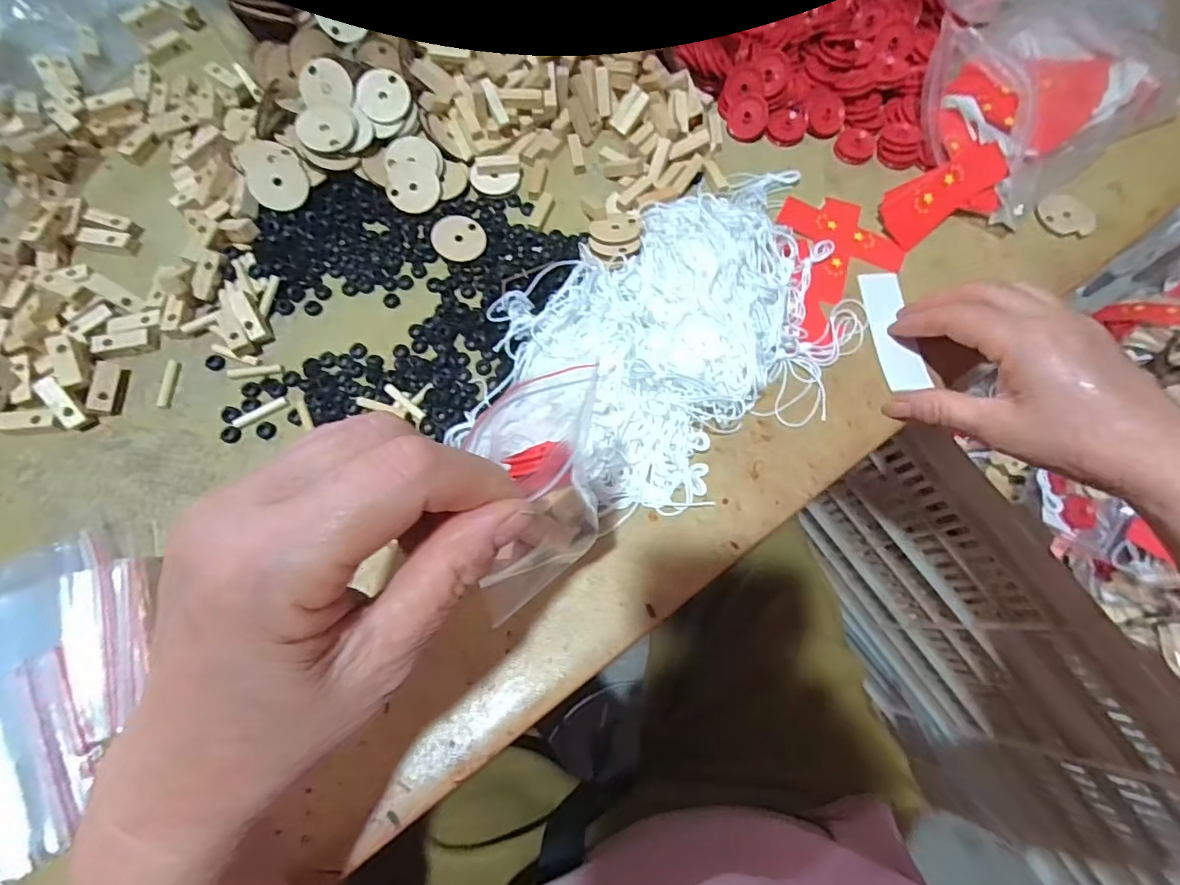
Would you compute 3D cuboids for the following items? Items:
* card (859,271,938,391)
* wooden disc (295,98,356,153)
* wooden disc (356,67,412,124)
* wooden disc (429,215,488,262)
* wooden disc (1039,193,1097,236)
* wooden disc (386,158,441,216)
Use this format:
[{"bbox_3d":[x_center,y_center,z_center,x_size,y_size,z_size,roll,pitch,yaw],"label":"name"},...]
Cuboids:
[{"bbox_3d":[0.198,-0.074,0.354,0.028,0.004,0.088,-2,69,-3],"label":"card"},{"bbox_3d":[-0.172,-0.206,0.350,0.034,0.004,0.040,10,69,-9],"label":"wooden disc"},{"bbox_3d":[-0.138,-0.232,0.360,0.034,0.005,0.034,-1,95,-8],"label":"wooden disc"},{"bbox_3d":[-0.088,-0.137,0.361,0.035,0.004,0.032,2,80,-10],"label":"wooden disc"},{"bbox_3d":[0.338,-0.162,0.381,0.039,0.004,0.033,-1,71,-4],"label":"wooden disc"},{"bbox_3d":[-0.119,-0.173,0.365,0.033,0.004,0.036,1,85,-8],"label":"wooden disc"}]

